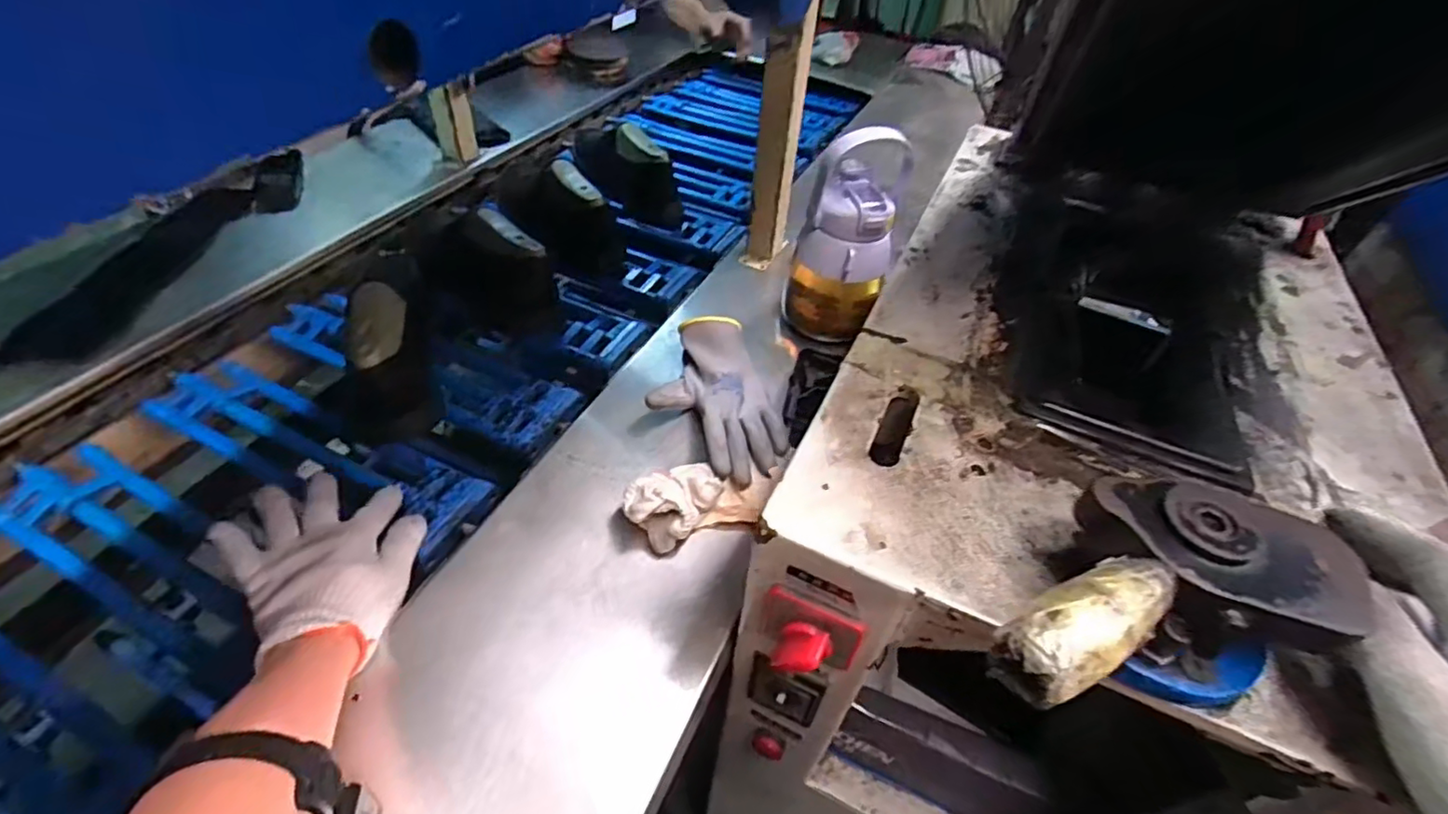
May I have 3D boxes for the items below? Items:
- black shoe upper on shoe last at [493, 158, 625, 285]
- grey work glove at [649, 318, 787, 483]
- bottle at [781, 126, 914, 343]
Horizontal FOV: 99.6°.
[{"bbox_3d":[-0.233,-0.280,0.846,0.111,0.104,0.237,-28,55,-28],"label":"black shoe upper on shoe last"},{"bbox_3d":[-0.013,-0.013,0.609,0.116,0.022,0.212,-8,48,-13],"label":"grey work glove"},{"bbox_3d":[0.130,-0.172,0.673,0.107,0.236,0.110,12,47,6],"label":"bottle"}]

